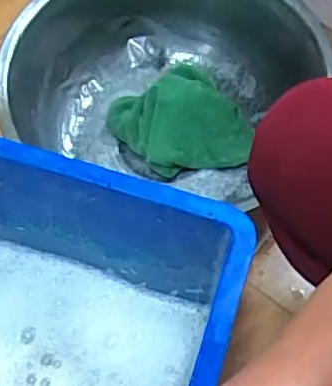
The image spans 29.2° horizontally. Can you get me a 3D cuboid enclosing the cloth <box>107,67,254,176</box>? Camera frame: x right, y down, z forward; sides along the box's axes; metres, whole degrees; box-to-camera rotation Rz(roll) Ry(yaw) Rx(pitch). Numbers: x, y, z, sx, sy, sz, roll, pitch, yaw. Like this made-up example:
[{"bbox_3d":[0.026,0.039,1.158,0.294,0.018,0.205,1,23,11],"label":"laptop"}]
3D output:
[{"bbox_3d":[0.015,-0.101,0.791,0.166,0.051,0.151,-10,62,-5],"label":"cloth"}]

